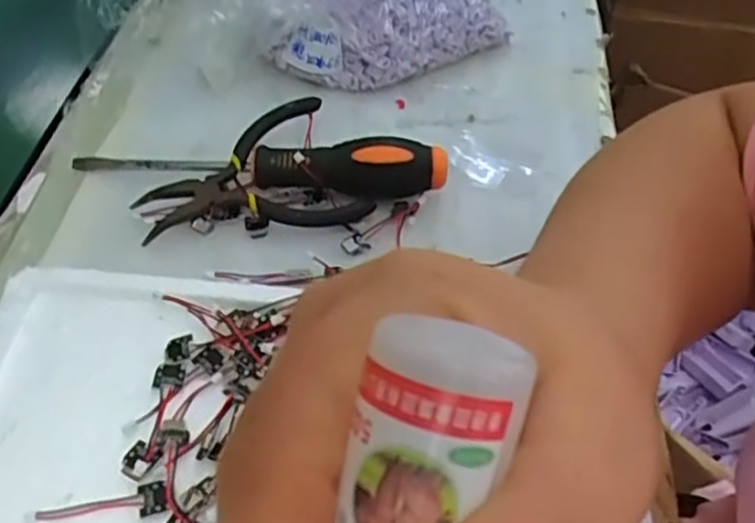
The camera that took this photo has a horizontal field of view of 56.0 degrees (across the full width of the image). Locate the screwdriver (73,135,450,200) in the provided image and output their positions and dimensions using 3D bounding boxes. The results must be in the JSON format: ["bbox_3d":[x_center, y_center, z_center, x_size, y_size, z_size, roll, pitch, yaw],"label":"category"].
[{"bbox_3d":[-0.063,-0.054,0.382,0.197,0.031,0.025,7,50,0],"label":"screwdriver"}]

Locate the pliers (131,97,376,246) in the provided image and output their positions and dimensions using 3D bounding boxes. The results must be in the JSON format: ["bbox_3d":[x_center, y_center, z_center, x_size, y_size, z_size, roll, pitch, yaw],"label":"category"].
[{"bbox_3d":[-0.069,-0.042,0.373,0.111,0.031,0.072,-17,54,-18],"label":"pliers"}]

